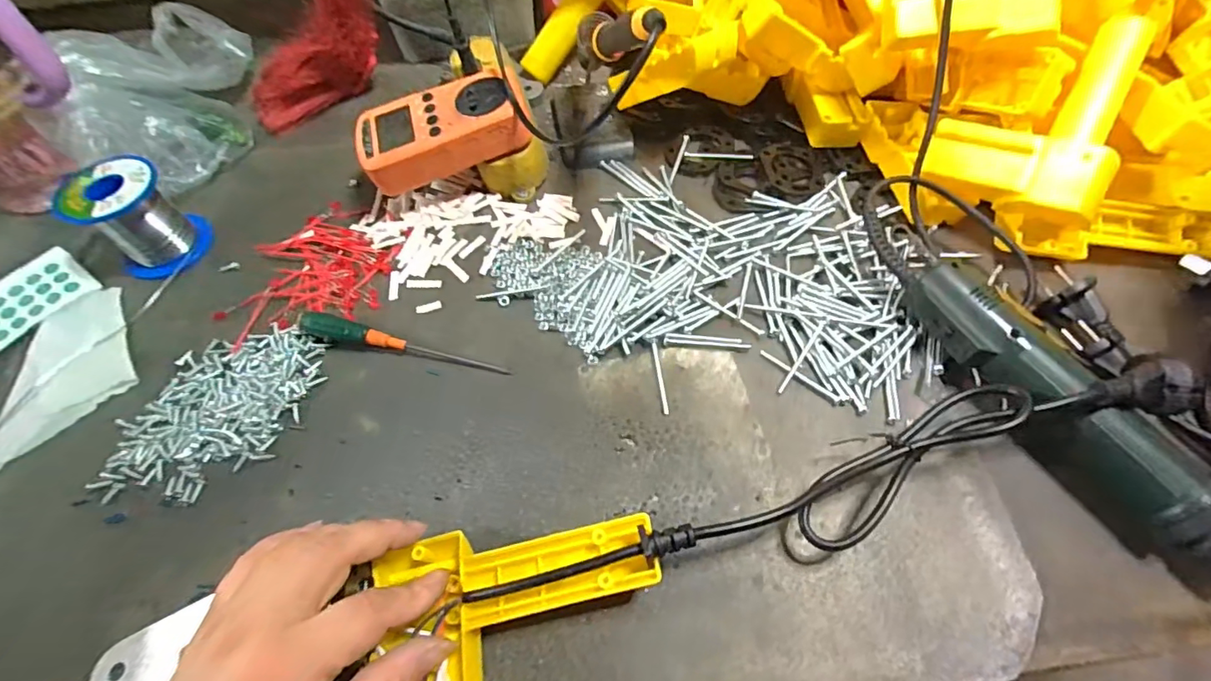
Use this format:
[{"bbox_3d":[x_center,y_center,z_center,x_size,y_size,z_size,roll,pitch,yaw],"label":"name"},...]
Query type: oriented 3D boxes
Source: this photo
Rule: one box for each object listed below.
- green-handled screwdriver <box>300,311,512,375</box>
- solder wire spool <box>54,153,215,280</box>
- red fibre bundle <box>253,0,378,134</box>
[{"bbox_3d":[-0.137,0.001,0.357,0.143,0.018,0.016,11,60,10],"label":"green-handled screwdriver"},{"bbox_3d":[-0.342,-0.091,0.387,0.069,0.057,0.062,34,66,21],"label":"solder wire spool"},{"bbox_3d":[-0.258,-0.259,0.486,0.163,0.079,0.052,-42,60,18],"label":"red fibre bundle"}]

